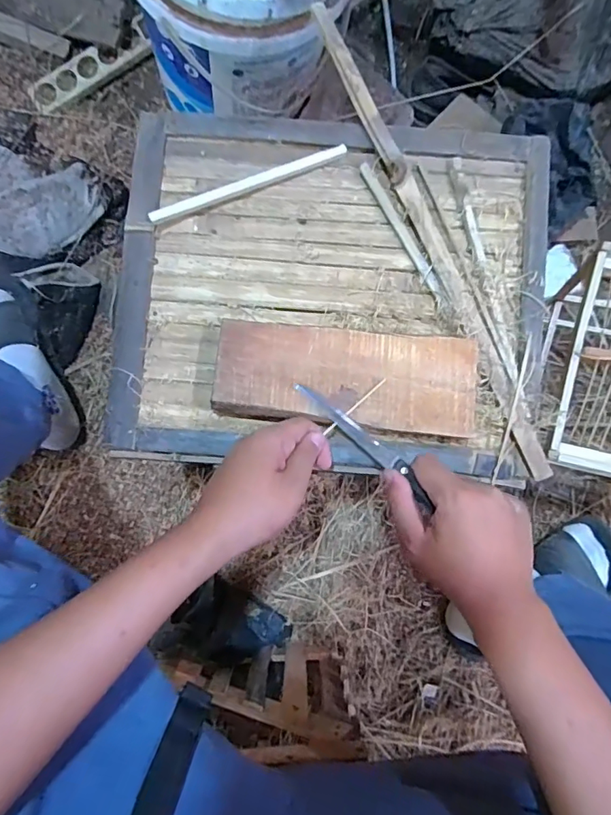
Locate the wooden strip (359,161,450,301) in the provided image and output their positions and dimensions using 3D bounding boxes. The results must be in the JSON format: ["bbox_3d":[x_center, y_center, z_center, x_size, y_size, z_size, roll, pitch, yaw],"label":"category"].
[{"bbox_3d":[0.095,-0.167,0.475,0.010,0.011,0.159,-28,81,-5],"label":"wooden strip"}]

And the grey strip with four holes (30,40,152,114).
[{"bbox_3d":[-0.377,-0.590,0.861,0.224,0.012,0.051,-29,108,2],"label":"grey strip with four holes"}]

